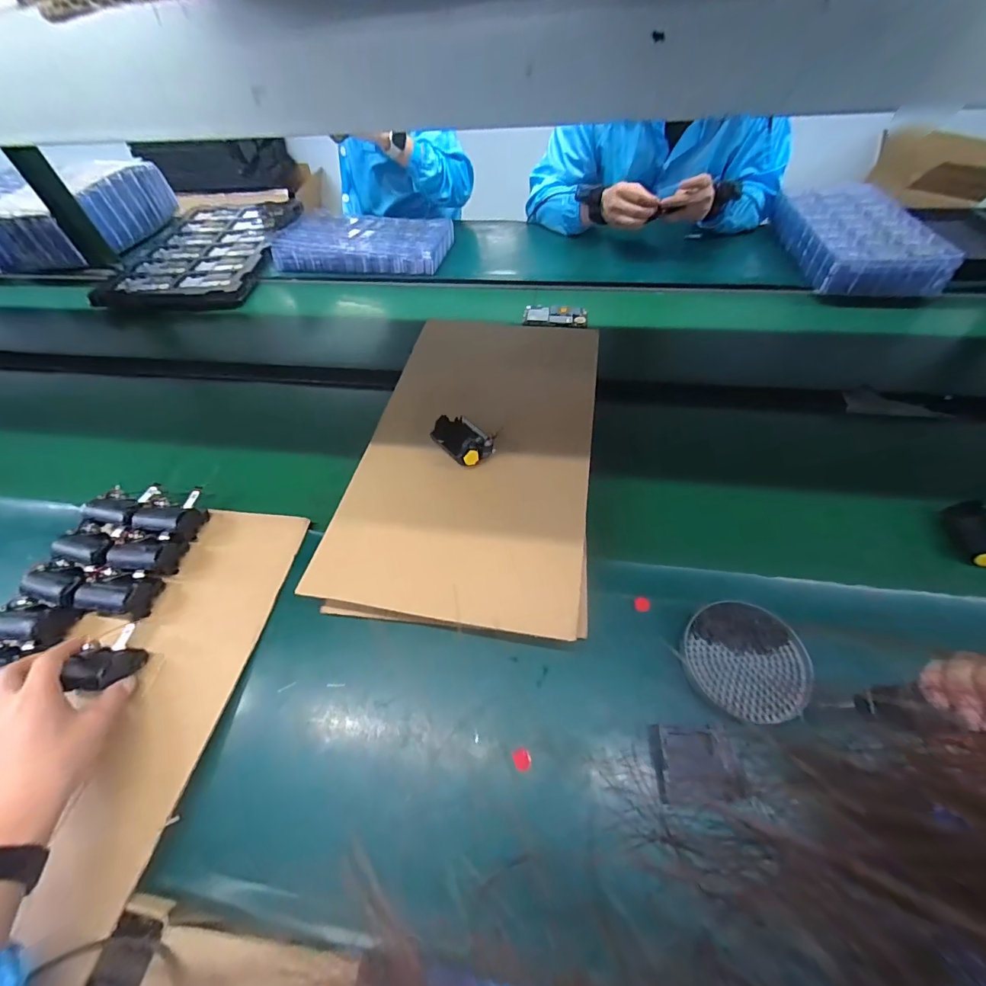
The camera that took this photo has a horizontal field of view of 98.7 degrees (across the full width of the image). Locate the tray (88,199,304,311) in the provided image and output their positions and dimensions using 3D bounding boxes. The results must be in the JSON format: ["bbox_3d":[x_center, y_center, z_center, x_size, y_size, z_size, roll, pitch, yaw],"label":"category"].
[{"bbox_3d":[-0.719,-0.638,1.096,0.366,0.056,0.534,-2,55,2],"label":"tray"}]

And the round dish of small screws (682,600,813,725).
[{"bbox_3d":[0.252,0.166,0.422,0.112,0.020,0.107,6,55,8],"label":"round dish of small screws"}]

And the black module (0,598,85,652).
[{"bbox_3d":[-0.525,0.151,0.480,0.060,0.038,0.052,3,55,6],"label":"black module"}]

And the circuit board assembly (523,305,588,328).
[{"bbox_3d":[0.125,-0.353,0.842,0.123,0.012,0.072,8,56,9],"label":"circuit board assembly"}]

